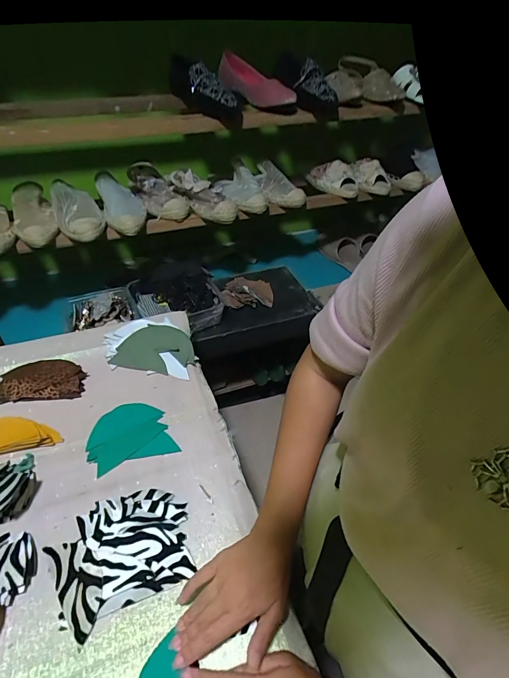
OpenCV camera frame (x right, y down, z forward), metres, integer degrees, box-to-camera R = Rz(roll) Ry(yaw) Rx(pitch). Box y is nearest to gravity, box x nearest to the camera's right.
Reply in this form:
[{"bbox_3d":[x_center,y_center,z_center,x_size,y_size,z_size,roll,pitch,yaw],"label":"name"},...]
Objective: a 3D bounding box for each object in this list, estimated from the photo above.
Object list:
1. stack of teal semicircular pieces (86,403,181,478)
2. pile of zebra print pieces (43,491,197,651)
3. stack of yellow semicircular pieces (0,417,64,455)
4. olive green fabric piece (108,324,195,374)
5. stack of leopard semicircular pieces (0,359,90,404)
[{"bbox_3d":[-0.190,0.143,0.558,0.118,0.005,0.100,-14,46,-18],"label":"stack of teal semicircular pieces"},{"bbox_3d":[-0.157,0.250,0.436,0.152,0.025,0.120,-20,48,-23],"label":"pile of zebra print pieces"},{"bbox_3d":[-0.361,0.141,0.537,0.135,0.025,0.060,-9,44,-13],"label":"stack of yellow semicircular pieces"},{"bbox_3d":[-0.180,0.016,0.667,0.136,0.013,0.090,8,66,-2],"label":"olive green fabric piece"},{"bbox_3d":[-0.359,0.070,0.615,0.139,0.023,0.078,-6,44,-10],"label":"stack of leopard semicircular pieces"}]

